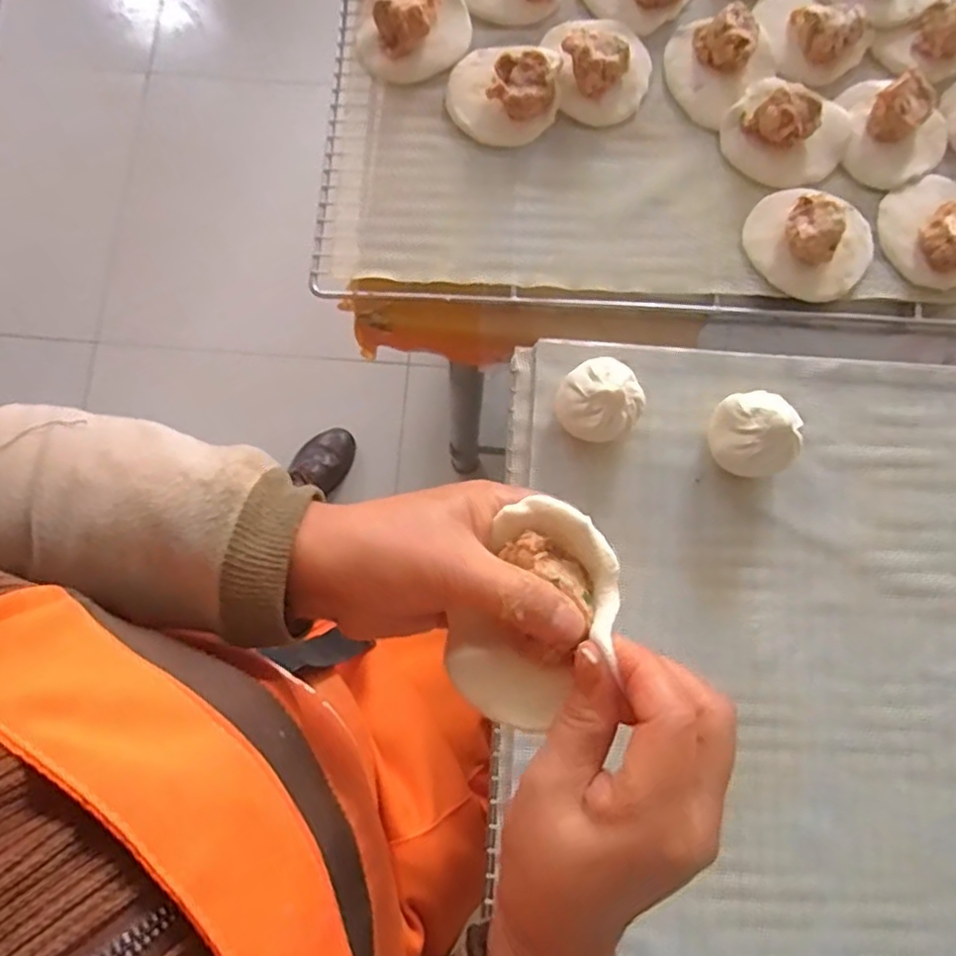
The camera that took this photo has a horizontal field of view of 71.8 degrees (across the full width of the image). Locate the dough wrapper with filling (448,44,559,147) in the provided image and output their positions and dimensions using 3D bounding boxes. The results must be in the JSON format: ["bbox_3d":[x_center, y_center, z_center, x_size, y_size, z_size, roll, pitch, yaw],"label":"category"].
[{"bbox_3d":[0.018,-0.295,0.496,0.082,0.034,0.075,8,78,2],"label":"dough wrapper with filling"}]

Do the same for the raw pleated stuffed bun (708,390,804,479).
[{"bbox_3d":[0.174,-0.027,0.424,0.049,0.048,0.052,0,78,1],"label":"raw pleated stuffed bun"}]

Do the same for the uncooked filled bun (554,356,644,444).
[{"bbox_3d":[0.078,-0.047,0.429,0.052,0.047,0.050,0,78,1],"label":"uncooked filled bun"}]

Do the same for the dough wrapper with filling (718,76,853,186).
[{"bbox_3d":[0.233,-0.262,0.490,0.085,0.033,0.083,0,78,1],"label":"dough wrapper with filling"}]

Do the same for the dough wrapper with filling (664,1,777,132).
[{"bbox_3d":[0.183,-0.315,0.502,0.077,0.029,0.083,0,78,1],"label":"dough wrapper with filling"}]

